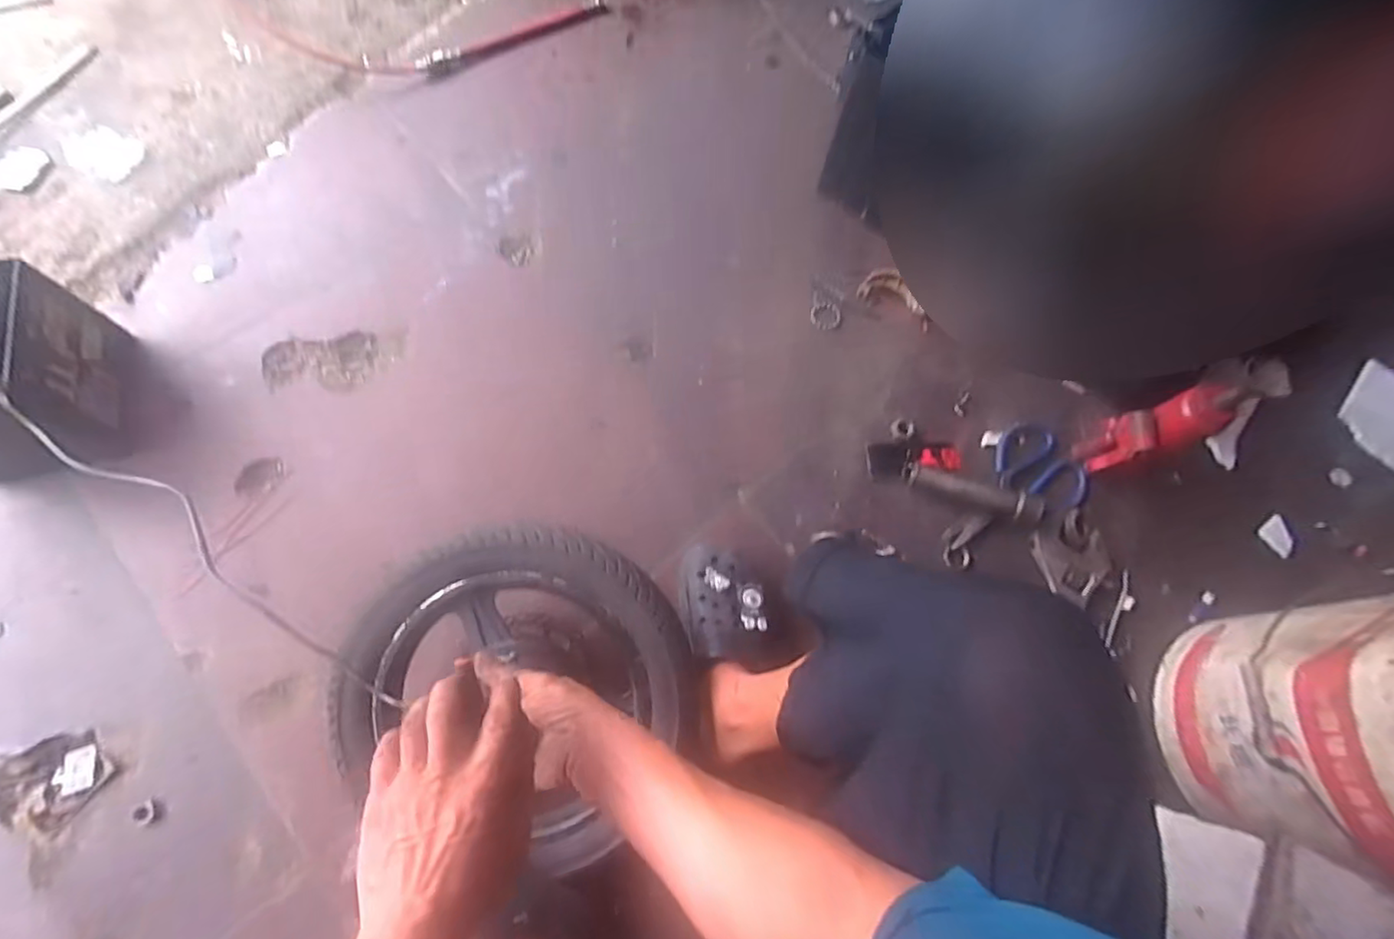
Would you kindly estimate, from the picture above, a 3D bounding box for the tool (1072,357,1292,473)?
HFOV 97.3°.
[{"bbox_3d":[0.546,-0.058,0.713,0.100,0.231,0.069,-4,67,-33],"label":"tool"}]

